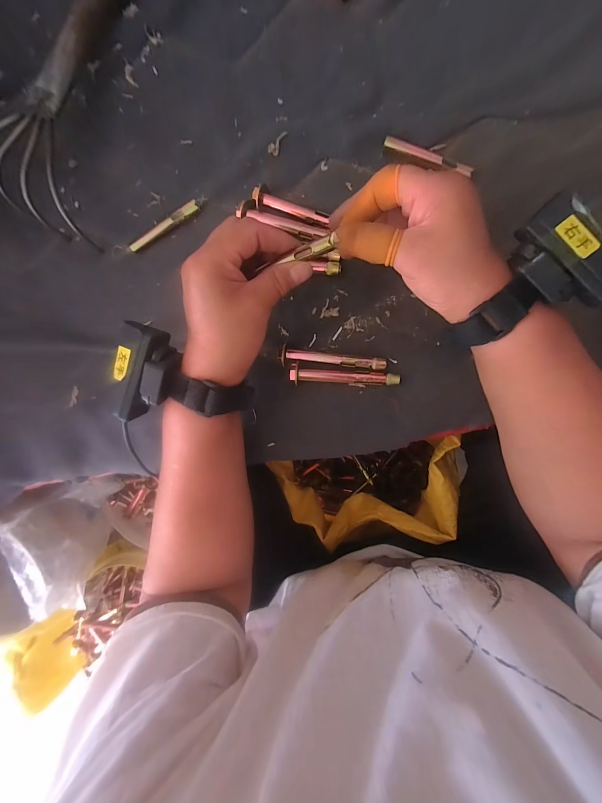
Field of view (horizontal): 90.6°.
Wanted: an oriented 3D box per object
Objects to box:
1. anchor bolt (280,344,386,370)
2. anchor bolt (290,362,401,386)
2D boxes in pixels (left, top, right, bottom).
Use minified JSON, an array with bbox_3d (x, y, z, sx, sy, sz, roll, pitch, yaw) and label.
[{"bbox_3d":[0.030,-0.040,0.290,0.102,0.014,0.016,9,95,6],"label":"anchor bolt"},{"bbox_3d":[0.042,-0.026,0.287,0.103,0.014,0.019,0,94,7],"label":"anchor bolt"}]

